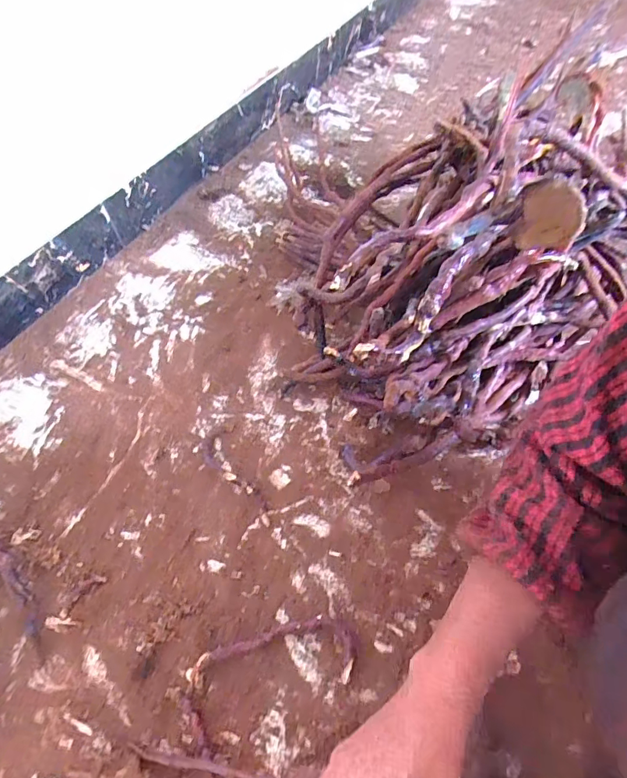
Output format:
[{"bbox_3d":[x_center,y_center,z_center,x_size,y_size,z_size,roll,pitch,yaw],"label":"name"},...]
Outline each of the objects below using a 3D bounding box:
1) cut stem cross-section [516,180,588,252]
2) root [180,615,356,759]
[{"bbox_3d":[0.188,-0.133,0.349,0.045,0.082,0.005,2,73,19],"label":"cut stem cross-section"},{"bbox_3d":[-0.042,0.272,0.428,0.174,0.016,0.075,-22,58,-12],"label":"root"}]

